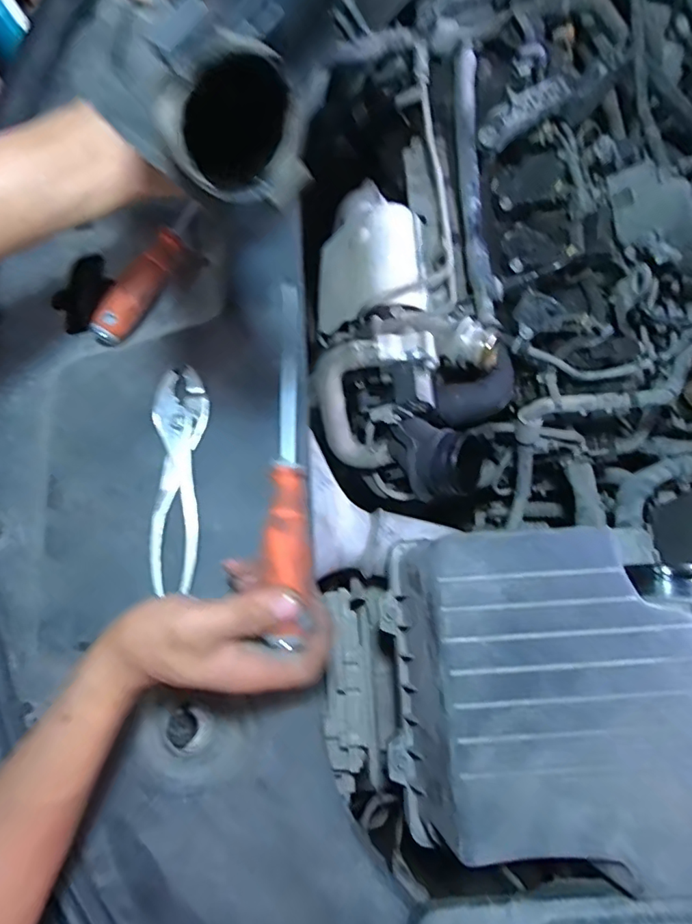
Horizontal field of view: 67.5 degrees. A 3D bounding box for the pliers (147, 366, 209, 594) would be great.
[{"bbox_3d":[-0.133,0.011,0.405,0.039,0.019,0.171,0,75,0],"label":"pliers"}]

